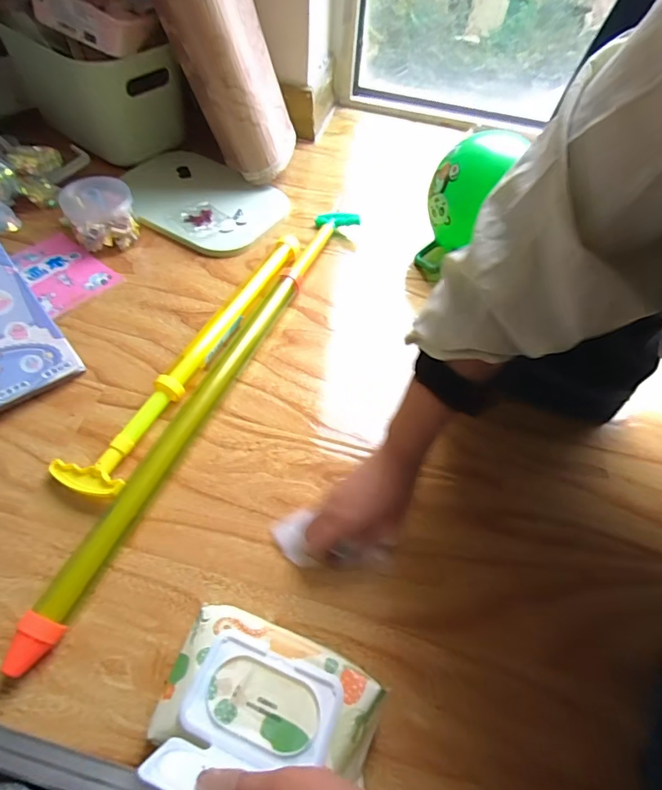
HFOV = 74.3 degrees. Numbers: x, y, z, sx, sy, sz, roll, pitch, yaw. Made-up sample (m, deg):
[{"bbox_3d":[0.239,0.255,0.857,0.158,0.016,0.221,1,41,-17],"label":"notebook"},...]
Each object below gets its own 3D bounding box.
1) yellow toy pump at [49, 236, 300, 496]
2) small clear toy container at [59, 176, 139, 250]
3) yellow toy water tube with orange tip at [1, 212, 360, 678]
[{"bbox_3d":[-0.139,-0.056,0.495,0.063,0.028,0.390,26,58,12],"label":"yellow toy pump"},{"bbox_3d":[-0.307,-0.240,0.582,0.085,0.060,0.079,-16,59,-15],"label":"small clear toy container"},{"bbox_3d":[-0.112,-0.033,0.483,0.037,0.028,0.606,22,58,10],"label":"yellow toy water tube with orange tip"}]

